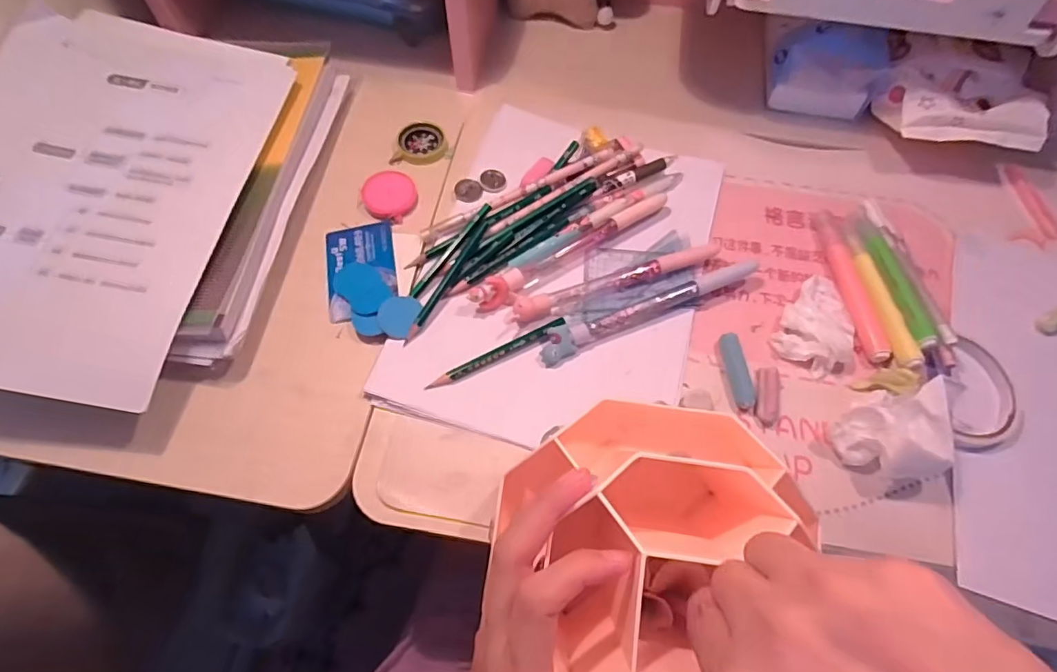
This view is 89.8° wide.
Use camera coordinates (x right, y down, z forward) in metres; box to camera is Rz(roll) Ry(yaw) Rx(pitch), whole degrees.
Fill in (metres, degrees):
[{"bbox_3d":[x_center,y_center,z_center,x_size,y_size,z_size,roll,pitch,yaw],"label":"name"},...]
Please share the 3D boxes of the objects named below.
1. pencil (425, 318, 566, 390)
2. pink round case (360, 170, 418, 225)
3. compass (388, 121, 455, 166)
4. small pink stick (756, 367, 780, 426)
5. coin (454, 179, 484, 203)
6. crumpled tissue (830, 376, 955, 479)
[{"bbox_3d":[-0.022,0.012,0.387,0.109,0.008,0.008,-25,67,-13],"label":"pencil"},{"bbox_3d":[-0.119,-0.120,0.454,0.046,0.009,0.046,2,70,-6],"label":"pink round case"},{"bbox_3d":[-0.096,-0.176,0.484,0.052,0.011,0.042,1,64,-1],"label":"compass"},{"bbox_3d":[0.172,0.043,0.380,0.016,0.012,0.039,12,64,5],"label":"small pink stick"},{"bbox_3d":[-0.052,-0.125,0.458,0.024,0.004,0.022,1,76,-2],"label":"coin"},{"bbox_3d":[0.239,0.065,0.349,0.062,0.045,0.055,-10,65,-6],"label":"crumpled tissue"}]

